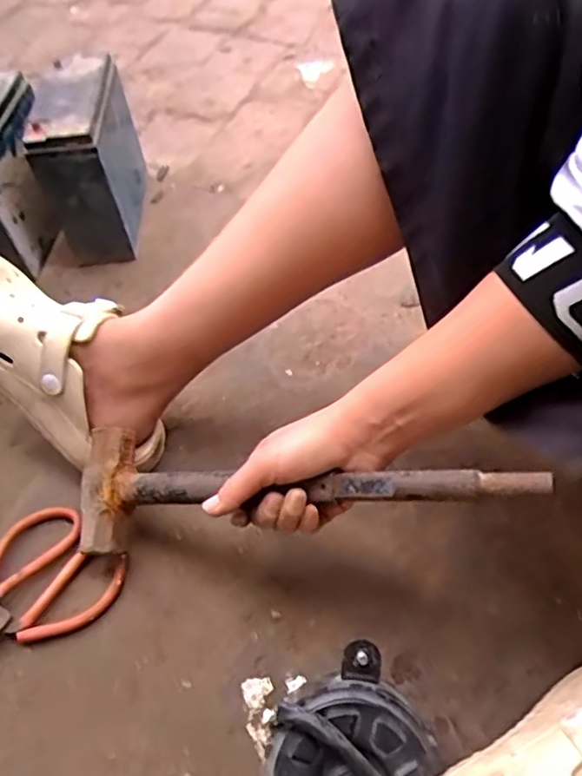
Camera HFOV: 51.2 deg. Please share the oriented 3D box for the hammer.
[{"bbox_3d":[-0.009,0.073,0.429,0.351,0.050,0.092,-6,50,28],"label":"hammer"}]

